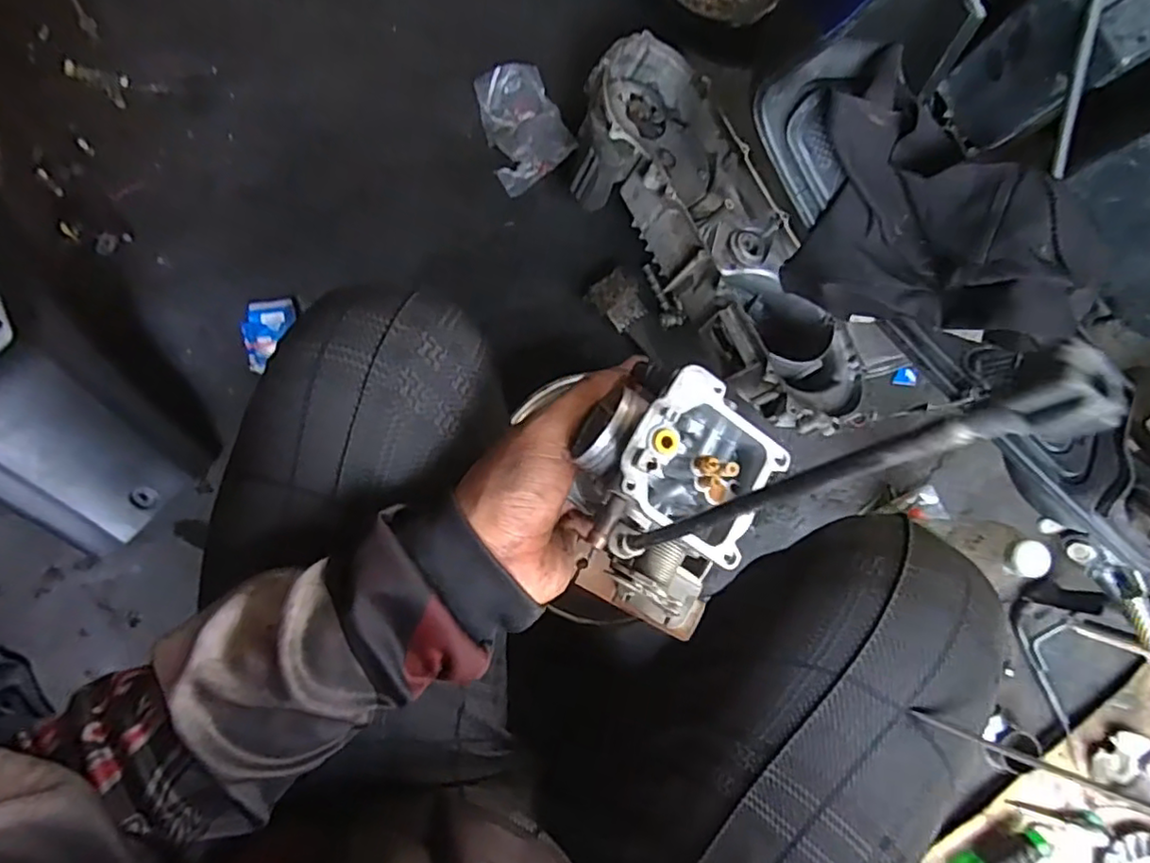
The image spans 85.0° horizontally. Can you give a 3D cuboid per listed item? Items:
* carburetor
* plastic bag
[{"bbox_3d":[0.042,0.033,0.296,0.079,0.095,0.107,23,79,4],"label":"carburetor"},{"bbox_3d":[-0.061,-0.373,0.766,0.098,0.044,0.136,-18,79,-4],"label":"plastic bag"}]

